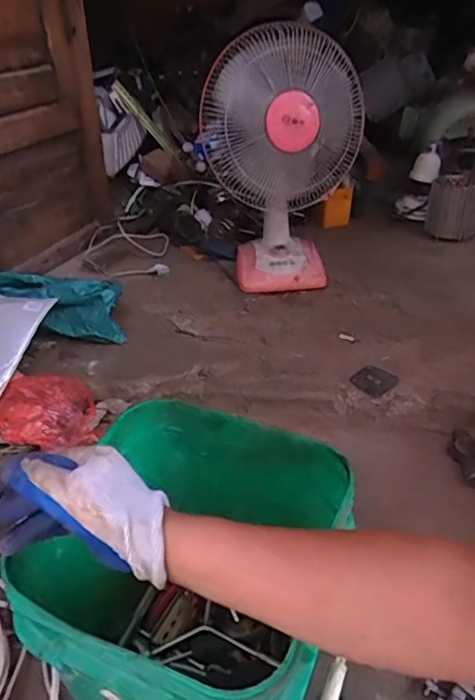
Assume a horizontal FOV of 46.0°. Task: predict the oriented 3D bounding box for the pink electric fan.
[{"bbox_3d":[0.129,-0.541,1.581,0.338,0.625,0.498,14,36,22],"label":"pink electric fan"}]

